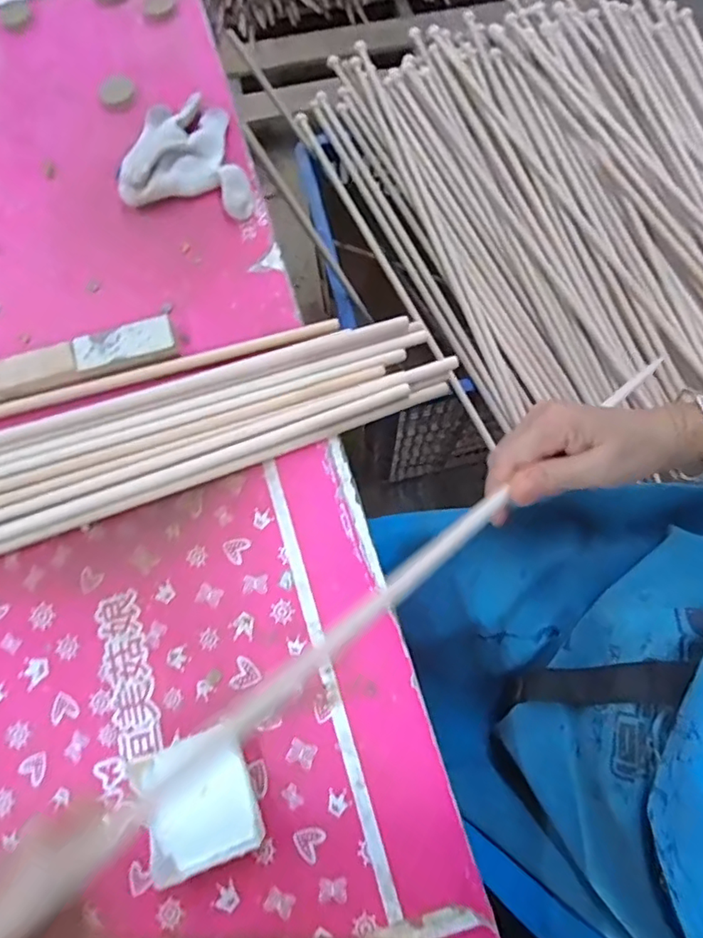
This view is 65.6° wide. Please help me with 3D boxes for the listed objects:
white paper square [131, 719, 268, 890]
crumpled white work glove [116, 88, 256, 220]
[{"bbox_3d":[-0.102,0.220,0.362,0.071,0.019,0.077,-23,74,-5],"label":"white paper square"},{"bbox_3d":[-0.147,-0.291,0.504,0.116,0.037,0.113,-1,73,2],"label":"crumpled white work glove"}]

